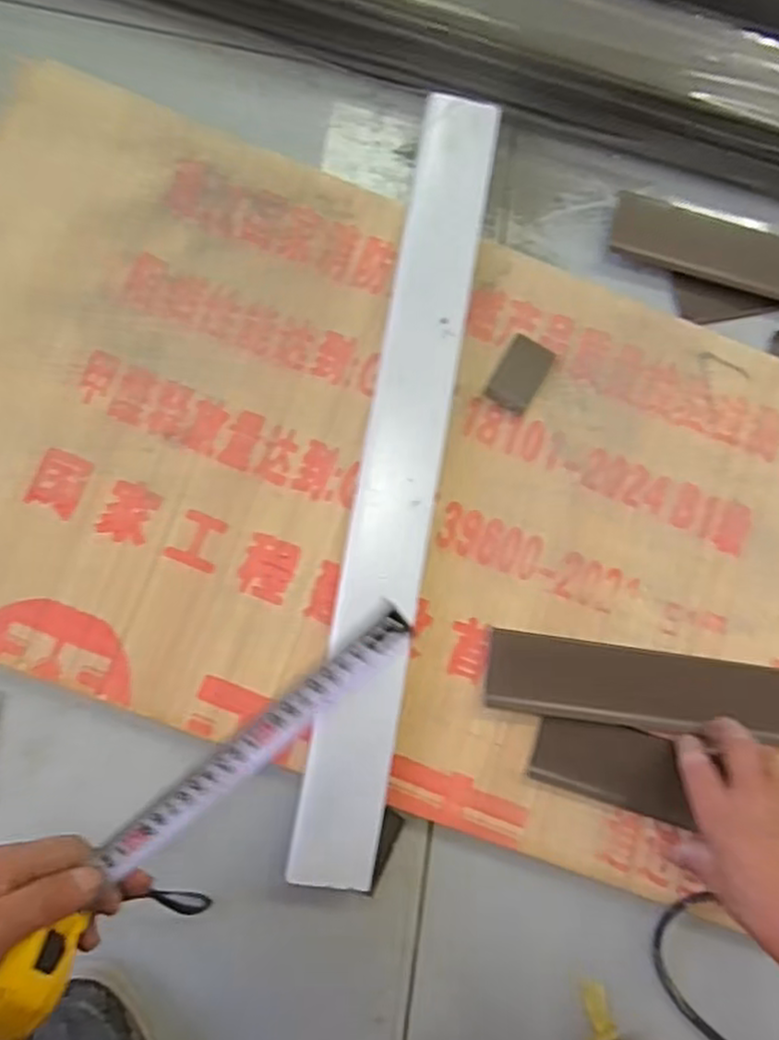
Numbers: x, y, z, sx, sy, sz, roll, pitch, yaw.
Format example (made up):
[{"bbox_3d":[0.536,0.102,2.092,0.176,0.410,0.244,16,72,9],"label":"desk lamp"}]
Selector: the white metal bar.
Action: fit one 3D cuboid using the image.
[{"bbox_3d":[0.011,-0.040,0.540,0.062,0.030,0.594,11,83,-5],"label":"white metal bar"}]

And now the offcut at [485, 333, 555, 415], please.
[{"bbox_3d":[0.104,-0.115,0.572,0.035,0.005,0.059,30,82,-3],"label":"offcut"}]

